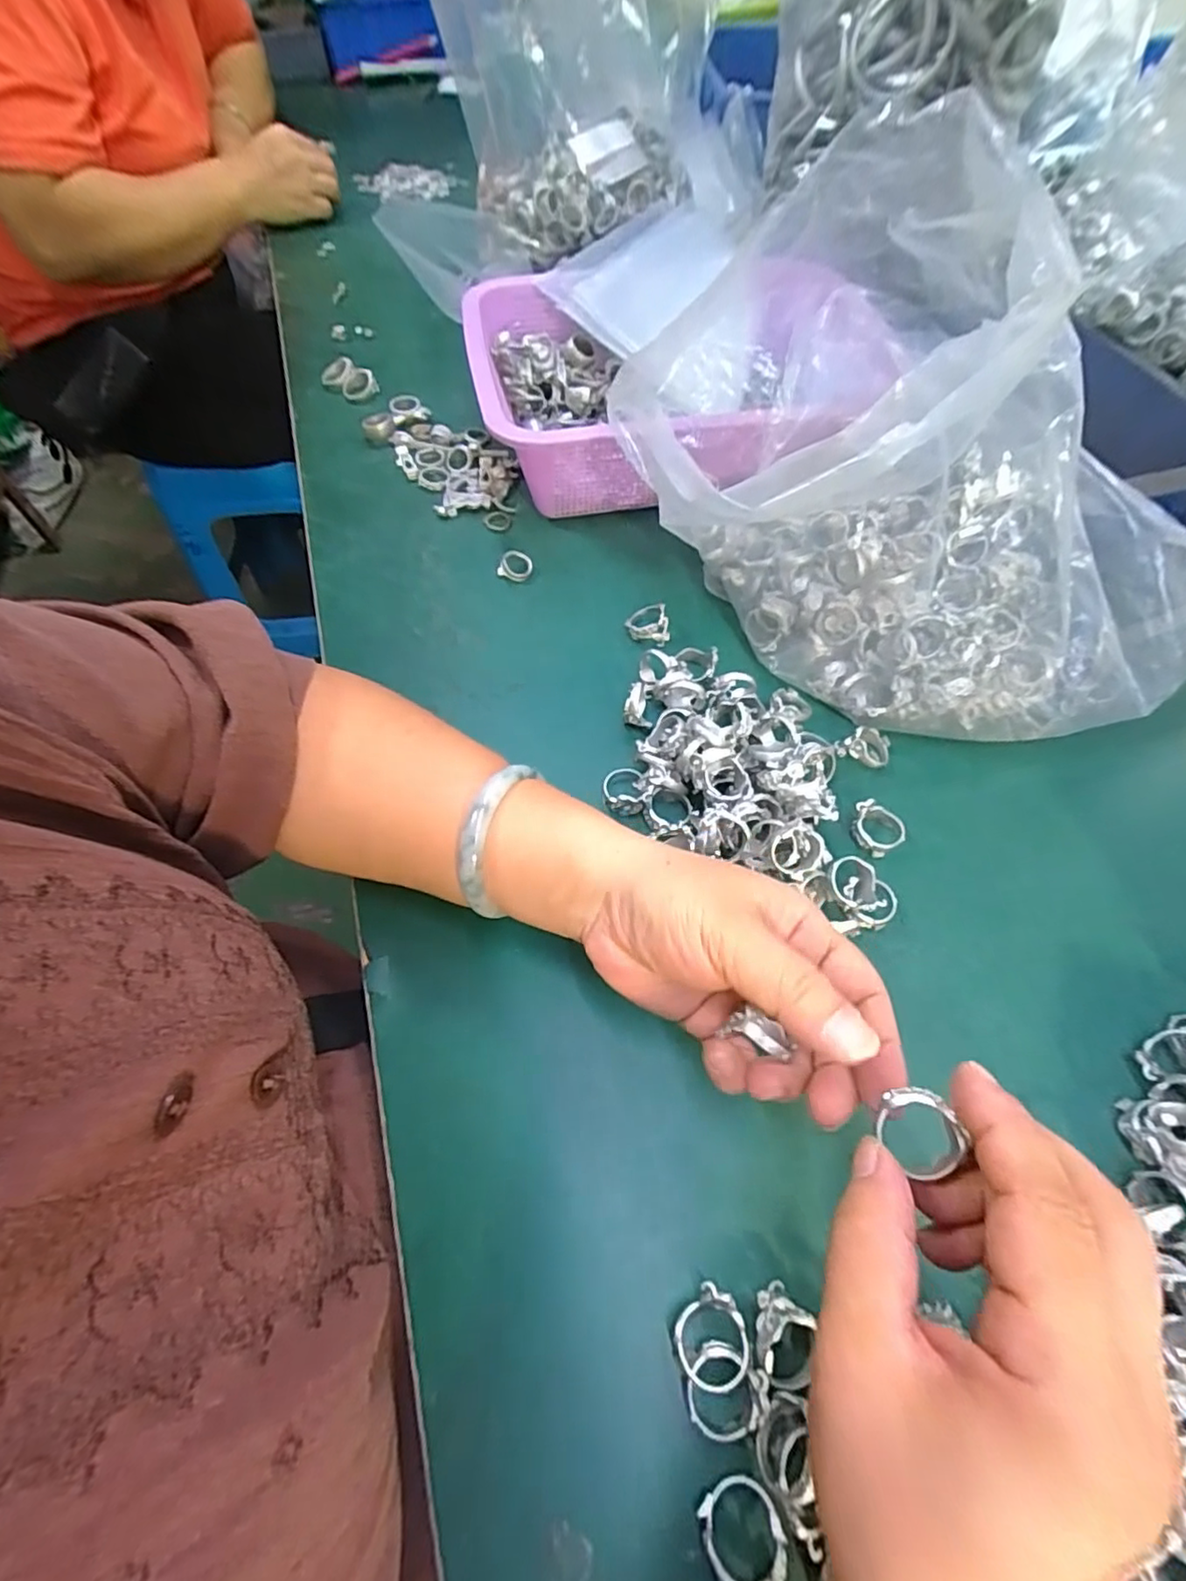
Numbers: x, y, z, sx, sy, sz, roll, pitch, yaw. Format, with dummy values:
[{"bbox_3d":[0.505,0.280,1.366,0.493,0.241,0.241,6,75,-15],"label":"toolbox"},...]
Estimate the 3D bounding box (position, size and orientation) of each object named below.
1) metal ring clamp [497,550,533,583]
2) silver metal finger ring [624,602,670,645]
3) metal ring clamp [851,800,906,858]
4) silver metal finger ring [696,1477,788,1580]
[{"bbox_3d":[-0.053,-0.157,0.429,0.021,0.010,0.022,0,60,-1],"label":"metal ring clamp"},{"bbox_3d":[0.037,-0.110,0.401,0.028,0.011,0.026,12,61,6],"label":"silver metal finger ring"},{"bbox_3d":[0.151,0.021,0.327,0.026,0.017,0.026,4,60,1],"label":"metal ring clamp"},{"bbox_3d":[0.048,0.240,0.197,0.025,0.016,0.027,0,60,-1],"label":"silver metal finger ring"}]

